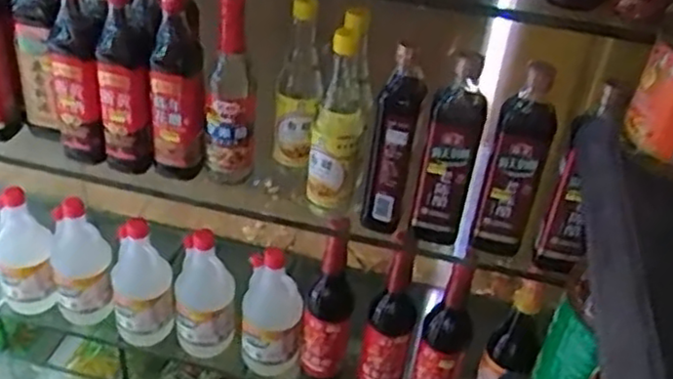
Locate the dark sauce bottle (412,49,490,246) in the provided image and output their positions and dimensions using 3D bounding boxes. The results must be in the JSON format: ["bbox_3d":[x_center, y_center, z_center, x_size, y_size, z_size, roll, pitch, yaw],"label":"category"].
[{"bbox_3d":[0.139,-0.041,0.856,0.059,0.239,0.062,15,36,12],"label":"dark sauce bottle"}]

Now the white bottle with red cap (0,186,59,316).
[{"bbox_3d":[-0.495,0.110,1.126,0.079,0.217,0.074,-13,39,-25],"label":"white bottle with red cap"}]

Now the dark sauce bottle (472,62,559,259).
[{"bbox_3d":[0.212,-0.024,0.843,0.054,0.248,0.062,9,35,3],"label":"dark sauce bottle"}]

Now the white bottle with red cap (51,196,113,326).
[{"bbox_3d":[-0.405,0.119,1.123,0.085,0.218,0.069,-9,38,-21],"label":"white bottle with red cap"}]

